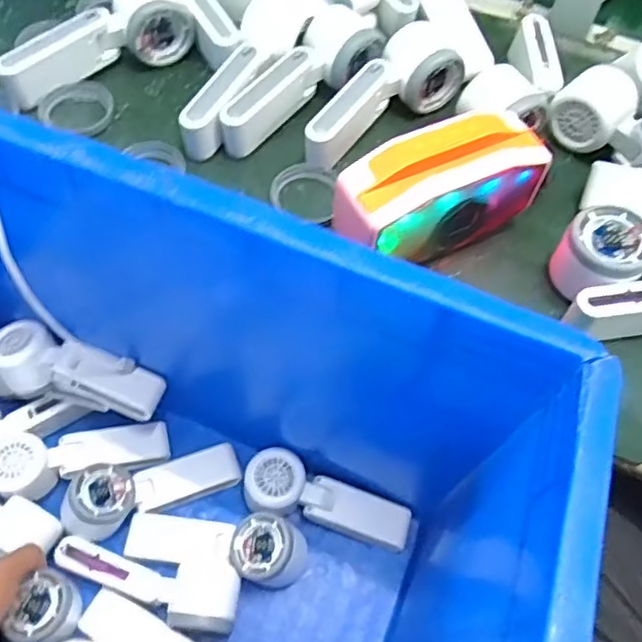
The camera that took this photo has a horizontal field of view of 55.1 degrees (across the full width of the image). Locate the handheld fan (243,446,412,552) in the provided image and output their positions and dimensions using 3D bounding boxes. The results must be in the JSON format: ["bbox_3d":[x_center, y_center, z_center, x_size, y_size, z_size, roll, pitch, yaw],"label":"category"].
[{"bbox_3d":[0.005,0.176,0.598,0.165,0.035,0.054,23,61,-6],"label":"handheld fan"}]

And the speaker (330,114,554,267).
[{"bbox_3d":[0.087,-0.088,0.440,0.151,0.089,0.060,-23,65,-16],"label":"speaker"}]

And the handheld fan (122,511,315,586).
[{"bbox_3d":[-0.095,0.203,0.570,0.167,0.054,0.056,10,60,1],"label":"handheld fan"}]

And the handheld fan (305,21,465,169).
[{"bbox_3d":[0.059,-0.185,0.515,0.067,0.045,0.174,34,64,14],"label":"handheld fan"}]

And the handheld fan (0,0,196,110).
[{"bbox_3d":[-0.193,-0.240,0.530,0.169,0.049,0.064,-28,66,-18],"label":"handheld fan"}]

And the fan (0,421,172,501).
[{"bbox_3d":[-0.234,0.132,0.600,0.162,0.036,0.059,-10,62,-10],"label":"fan"}]

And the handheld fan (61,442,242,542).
[{"bbox_3d":[-0.162,0.161,0.596,0.161,0.045,0.056,-11,61,-28],"label":"handheld fan"}]

